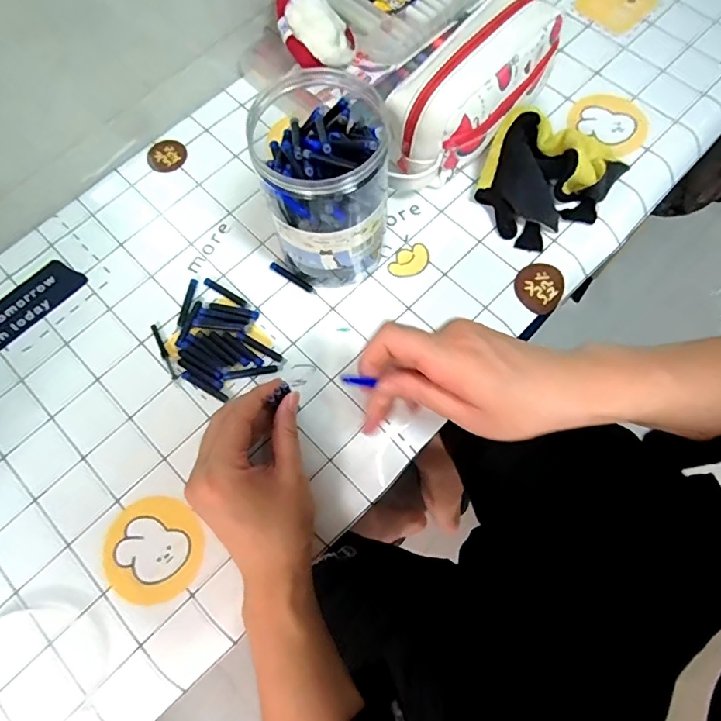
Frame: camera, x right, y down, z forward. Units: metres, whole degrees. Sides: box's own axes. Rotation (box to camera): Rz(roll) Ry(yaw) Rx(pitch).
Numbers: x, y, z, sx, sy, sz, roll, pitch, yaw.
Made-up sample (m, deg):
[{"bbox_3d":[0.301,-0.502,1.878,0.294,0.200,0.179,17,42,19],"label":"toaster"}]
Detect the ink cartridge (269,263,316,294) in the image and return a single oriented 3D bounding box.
[{"bbox_3d":[-0.063,-0.076,0.470,0.050,0.005,0.007,33,75,12],"label":"ink cartridge"}]

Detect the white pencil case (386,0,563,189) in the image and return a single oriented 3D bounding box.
[{"bbox_3d":[0.099,-0.245,0.474,0.080,0.099,0.200,39,76,14],"label":"white pencil case"}]

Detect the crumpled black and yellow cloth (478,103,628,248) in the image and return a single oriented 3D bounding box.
[{"bbox_3d":[0.171,-0.173,0.474,0.113,0.046,0.123,42,77,14],"label":"crumpled black and yellow cloth"}]

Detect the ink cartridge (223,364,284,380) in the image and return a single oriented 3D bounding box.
[{"bbox_3d":[-0.093,0.009,0.438,0.051,0.004,0.007,-9,71,-1],"label":"ink cartridge"}]

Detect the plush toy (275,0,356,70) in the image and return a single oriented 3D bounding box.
[{"bbox_3d":[-0.053,-0.329,0.495,0.054,0.040,0.098,-35,72,-7],"label":"plush toy"}]

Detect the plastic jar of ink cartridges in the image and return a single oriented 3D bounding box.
[{"bbox_3d":[-0.027,-0.136,0.416,0.098,0.145,0.100,0,71,1],"label":"plastic jar of ink cartridges"}]

